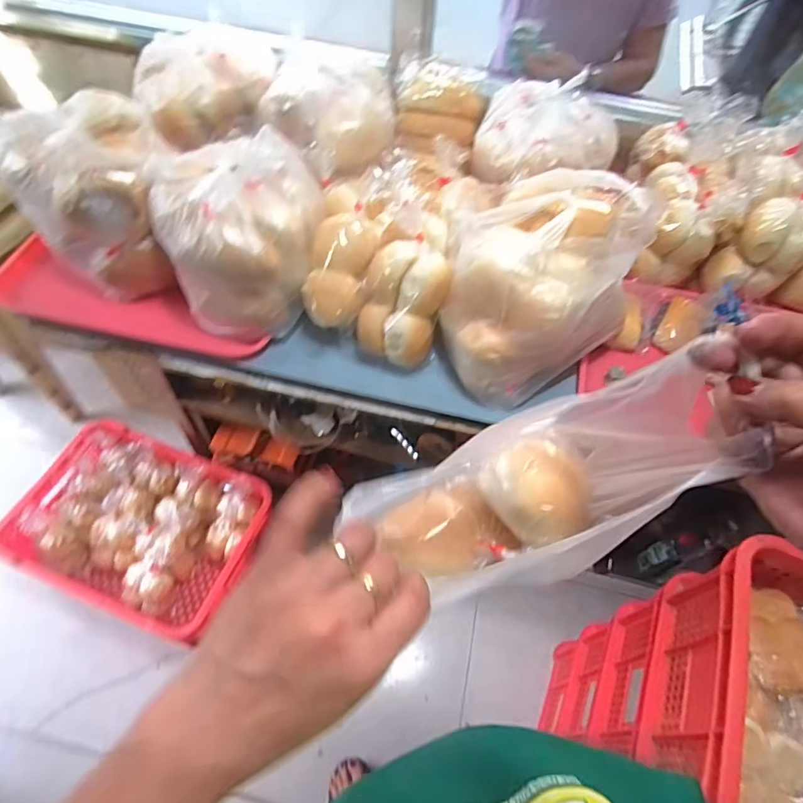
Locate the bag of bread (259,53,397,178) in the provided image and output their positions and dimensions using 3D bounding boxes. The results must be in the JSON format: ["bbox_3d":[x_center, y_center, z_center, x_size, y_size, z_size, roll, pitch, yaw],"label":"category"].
[{"bbox_3d":[-0.111,-0.462,0.814,0.217,0.115,0.217,-9,57,-10],"label":"bag of bread"}]

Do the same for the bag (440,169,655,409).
[{"bbox_3d":[0.173,-0.154,0.651,0.245,0.197,0.176,-26,62,-20],"label":"bag"}]

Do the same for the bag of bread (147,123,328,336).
[{"bbox_3d":[-0.214,-0.221,0.664,0.193,0.192,0.181,8,56,1],"label":"bag of bread"}]

